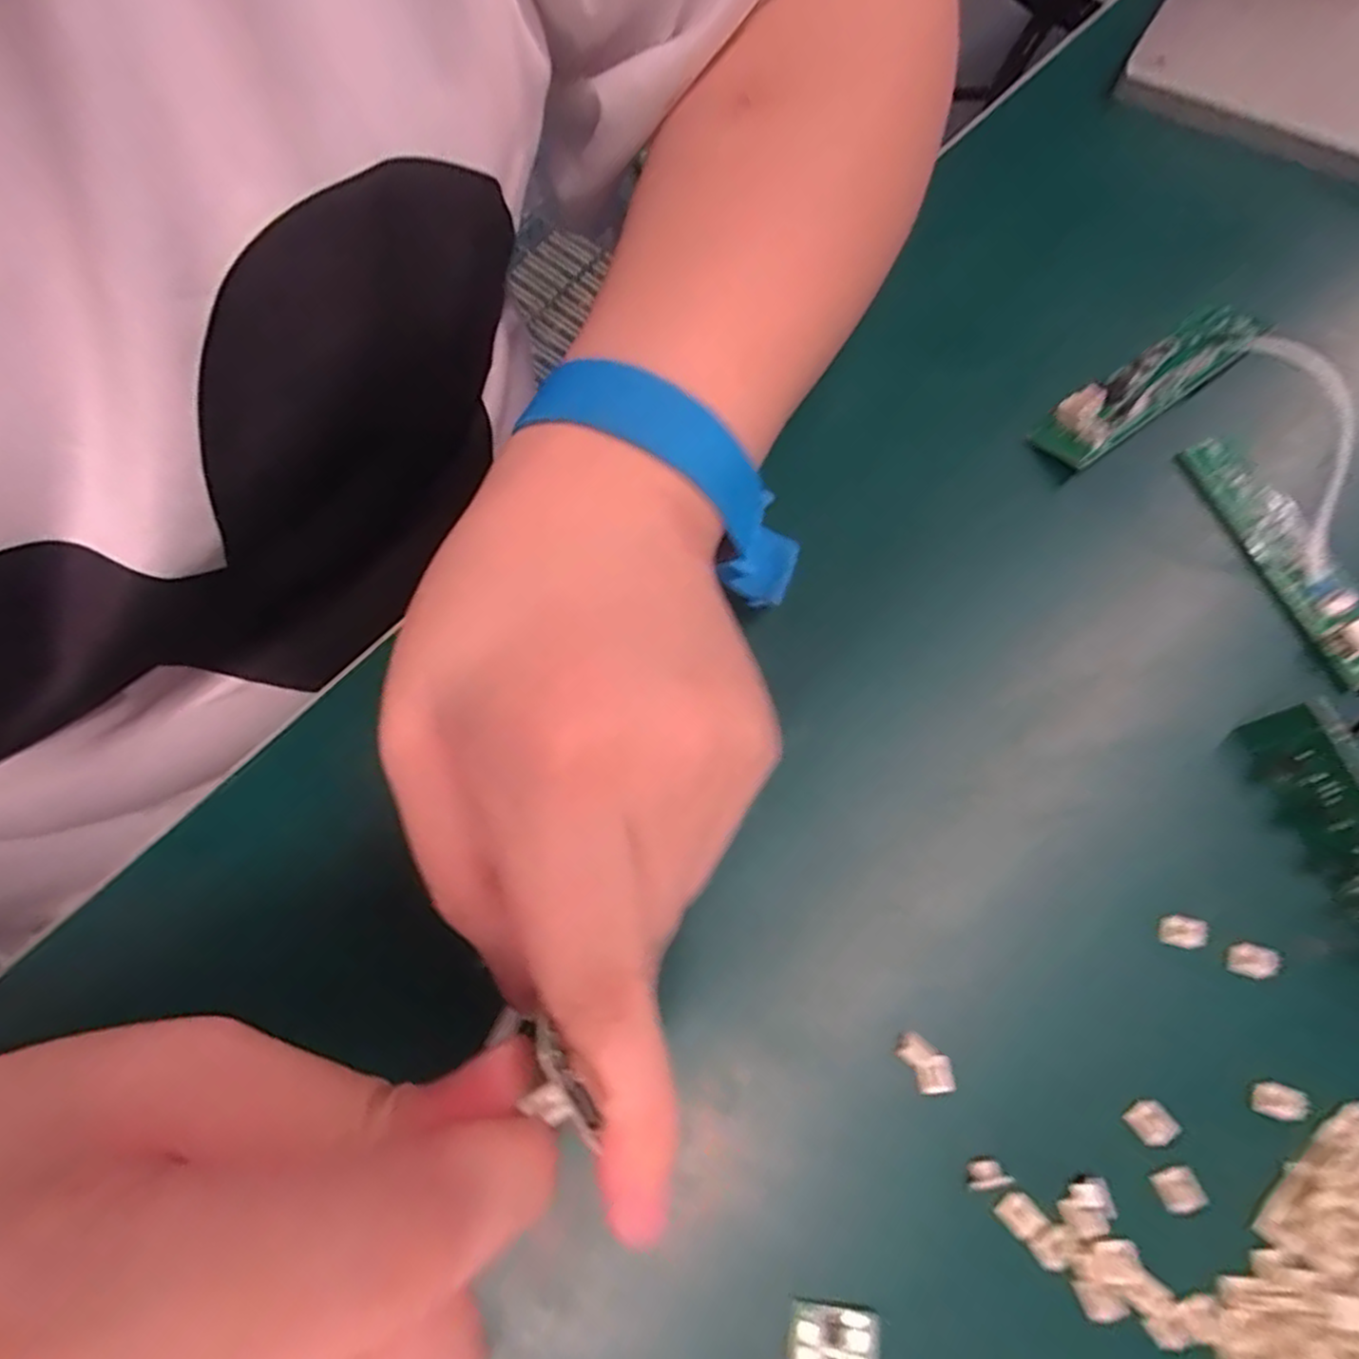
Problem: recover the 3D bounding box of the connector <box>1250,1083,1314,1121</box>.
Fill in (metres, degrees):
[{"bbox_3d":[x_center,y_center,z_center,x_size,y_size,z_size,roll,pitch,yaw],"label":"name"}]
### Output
[{"bbox_3d":[0.145,0.102,0.173,0.011,0.004,0.007,12,74,5],"label":"connector"}]

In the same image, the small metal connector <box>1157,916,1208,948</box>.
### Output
[{"bbox_3d":[0.130,0.065,0.185,0.011,0.006,0.007,3,73,2],"label":"small metal connector"}]

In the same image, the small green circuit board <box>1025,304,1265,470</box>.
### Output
[{"bbox_3d":[0.150,-0.095,0.228,0.085,0.016,0.021,-35,76,-9],"label":"small green circuit board"}]

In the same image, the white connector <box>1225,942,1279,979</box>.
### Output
[{"bbox_3d":[0.146,0.072,0.183,0.010,0.005,0.008,8,74,4],"label":"white connector"}]

